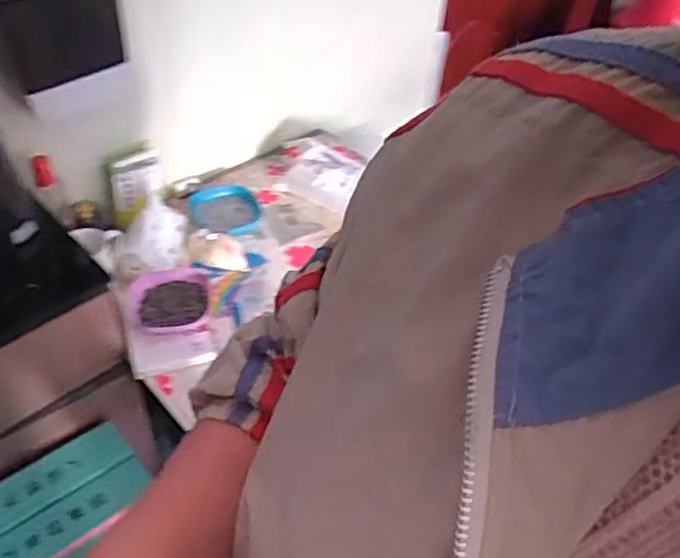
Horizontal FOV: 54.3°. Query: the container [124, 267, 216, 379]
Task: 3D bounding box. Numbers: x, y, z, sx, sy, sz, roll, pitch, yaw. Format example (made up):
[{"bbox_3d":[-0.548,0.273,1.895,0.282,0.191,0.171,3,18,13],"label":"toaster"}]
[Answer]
[{"bbox_3d":[-0.296,0.063,1.149,0.145,0.054,0.209,-8,48,-15],"label":"container"}]

